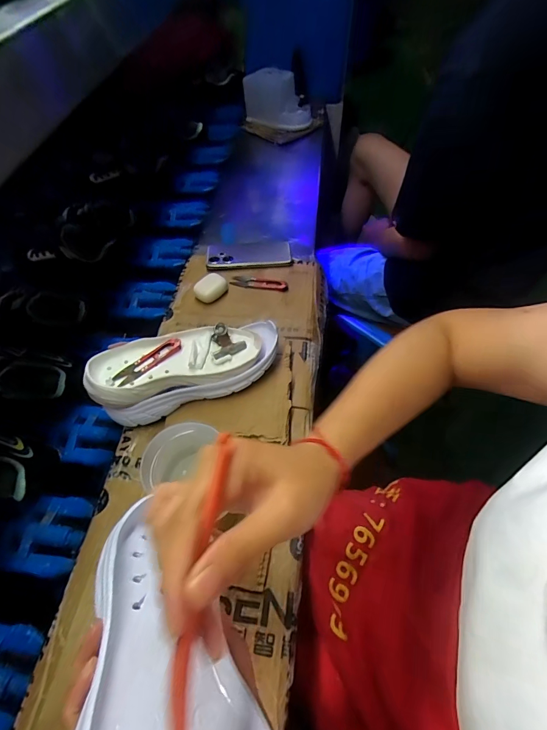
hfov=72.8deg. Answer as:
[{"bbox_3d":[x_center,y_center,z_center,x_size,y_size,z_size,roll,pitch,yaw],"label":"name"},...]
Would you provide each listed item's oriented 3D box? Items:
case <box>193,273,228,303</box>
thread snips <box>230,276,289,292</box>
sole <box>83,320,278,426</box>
[{"bbox_3d":[-0.109,-0.135,0.649,0.038,0.028,0.051,34,62,22],"label":"case"},{"bbox_3d":[-0.025,-0.150,0.673,0.101,0.007,0.026,9,56,7],"label":"thread snips"},{"bbox_3d":[-0.113,0.004,0.520,0.254,0.081,0.102,-19,57,-12],"label":"sole"}]

